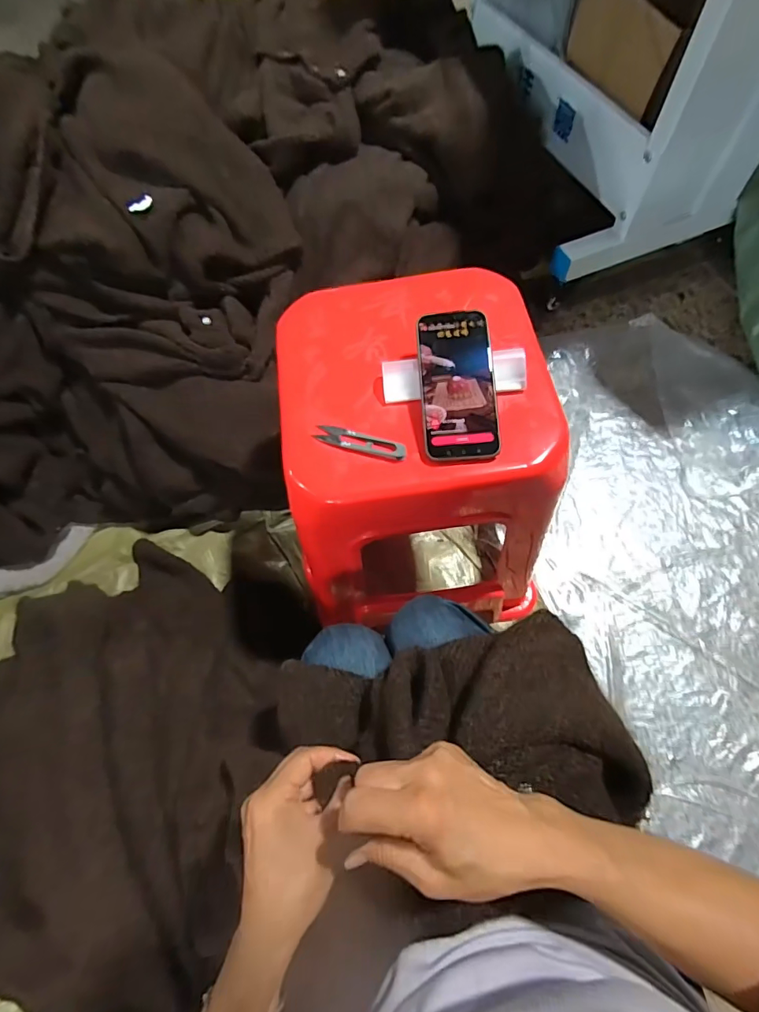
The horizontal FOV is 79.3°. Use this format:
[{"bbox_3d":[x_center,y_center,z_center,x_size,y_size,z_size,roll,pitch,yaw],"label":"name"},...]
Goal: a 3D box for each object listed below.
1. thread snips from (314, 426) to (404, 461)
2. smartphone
[{"bbox_3d":[-0.020,-0.068,0.481,0.098,0.006,0.023,16,68,11],"label":"thread snips"},{"bbox_3d":[0.081,-0.125,0.470,0.075,0.009,0.156,-4,81,1],"label":"smartphone"}]

